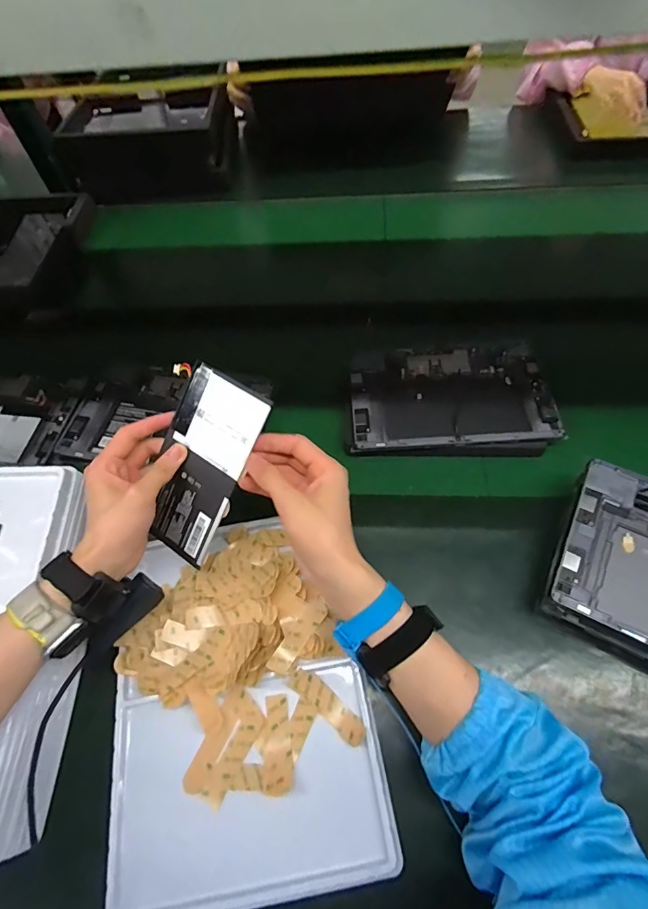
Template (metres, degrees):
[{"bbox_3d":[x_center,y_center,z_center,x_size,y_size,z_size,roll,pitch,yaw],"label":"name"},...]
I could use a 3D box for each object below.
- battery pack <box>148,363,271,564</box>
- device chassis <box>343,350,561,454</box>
[{"bbox_3d":[-0.113,0.013,0.407,0.088,0.012,0.173,23,100,17],"label":"battery pack"},{"bbox_3d":[0.165,-0.070,0.583,0.255,0.028,0.165,2,59,5],"label":"device chassis"}]

